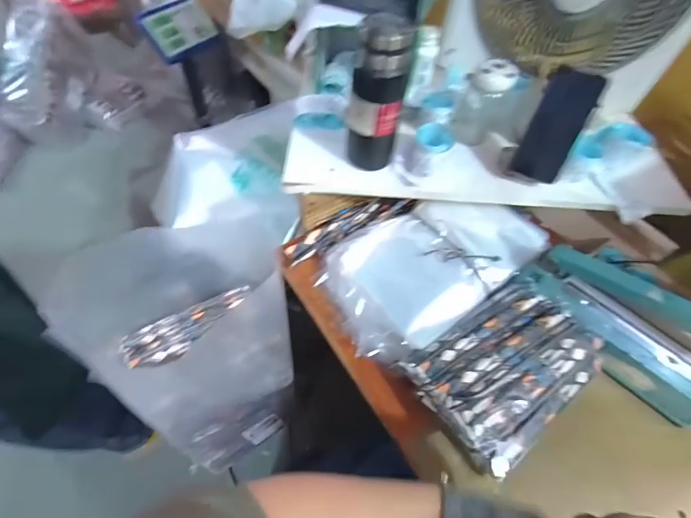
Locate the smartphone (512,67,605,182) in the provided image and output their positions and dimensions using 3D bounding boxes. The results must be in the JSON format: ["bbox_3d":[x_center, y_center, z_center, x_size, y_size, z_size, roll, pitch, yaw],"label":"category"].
[{"bbox_3d":[0.333,-0.208,0.572,0.073,0.161,0.011,31,29,28],"label":"smartphone"}]

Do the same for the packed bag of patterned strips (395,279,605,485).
[{"bbox_3d":[0.233,0.143,0.506,0.261,0.060,0.178,-28,63,-21],"label":"packed bag of patterned strips"}]

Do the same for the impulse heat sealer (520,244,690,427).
[{"bbox_3d":[0.412,0.086,0.511,0.298,0.161,0.118,36,61,18],"label":"impulse heat sealer"}]

